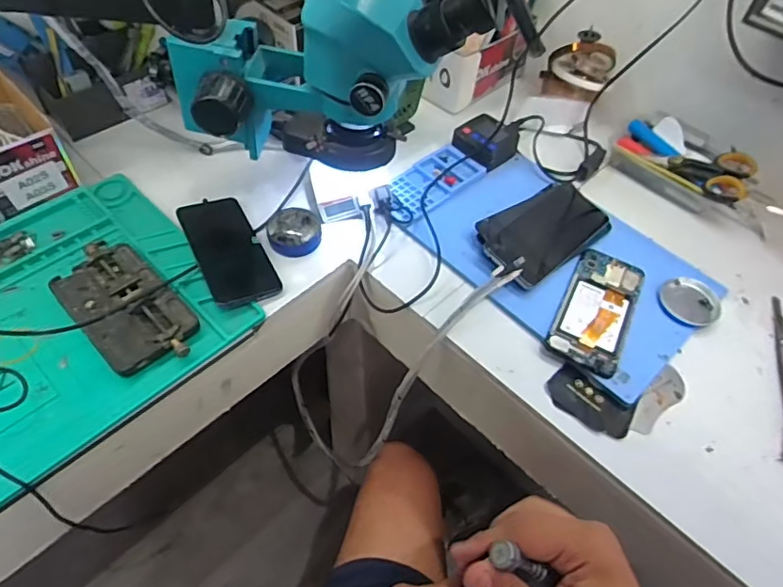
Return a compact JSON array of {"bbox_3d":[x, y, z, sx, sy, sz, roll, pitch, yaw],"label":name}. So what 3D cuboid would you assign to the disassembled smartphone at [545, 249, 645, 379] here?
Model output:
[{"bbox_3d":[0.231,0.012,0.590,0.074,0.012,0.168,25,55,14],"label":"disassembled smartphone"}]

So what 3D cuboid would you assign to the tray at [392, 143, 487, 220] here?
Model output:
[{"bbox_3d":[0.055,-0.148,0.692,0.069,0.009,0.129,38,59,23],"label":"tray"}]

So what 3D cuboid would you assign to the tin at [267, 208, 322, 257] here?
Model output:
[{"bbox_3d":[-0.113,-0.071,0.628,0.061,0.015,0.067,2,52,-2],"label":"tin"}]

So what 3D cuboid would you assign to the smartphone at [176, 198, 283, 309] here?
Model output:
[{"bbox_3d":[-0.183,-0.049,0.600,0.073,0.008,0.155,-13,53,-32],"label":"smartphone"}]

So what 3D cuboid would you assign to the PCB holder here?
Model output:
[{"bbox_3d":[-0.275,0.011,0.547,0.085,0.024,0.178,-37,63,-27],"label":"PCB holder"}]

